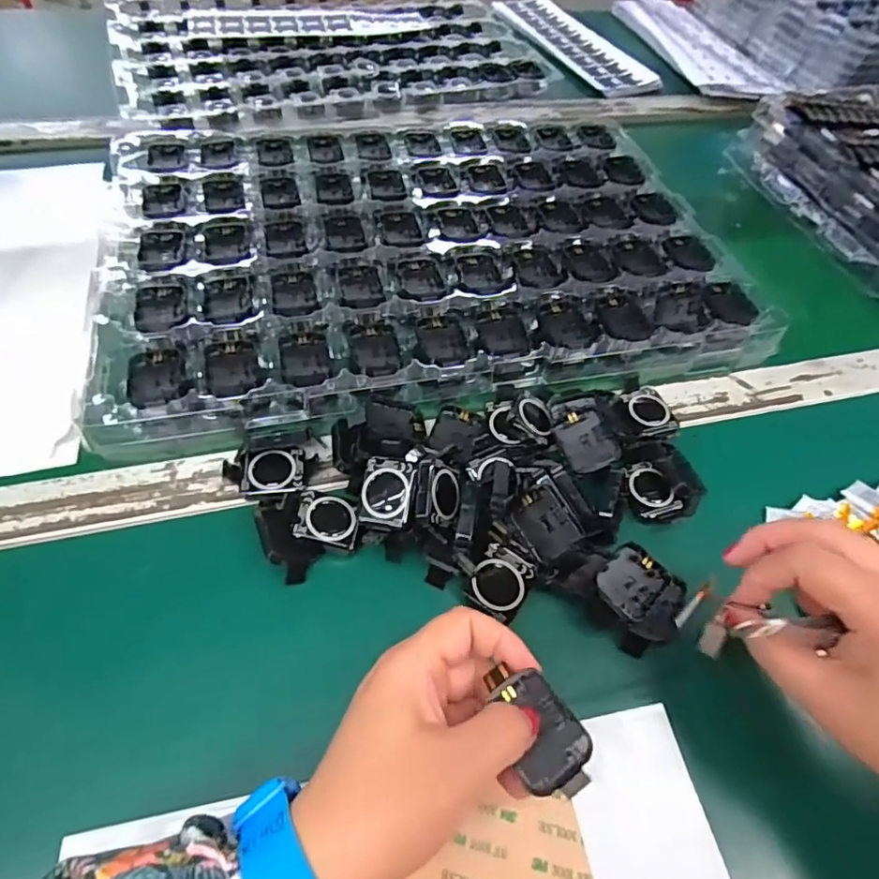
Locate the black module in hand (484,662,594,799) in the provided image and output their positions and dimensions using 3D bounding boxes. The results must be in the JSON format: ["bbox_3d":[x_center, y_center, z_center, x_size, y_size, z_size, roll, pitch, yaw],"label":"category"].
[{"bbox_3d":[0.041,0.119,0.227,0.030,0.013,0.050,-26,59,-19],"label":"black module in hand"}]

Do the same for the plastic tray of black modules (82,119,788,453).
[{"bbox_3d":[-0.013,-0.173,0.465,0.491,0.035,0.358,-7,56,-11],"label":"plastic tray of black modules"}]

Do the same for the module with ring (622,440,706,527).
[{"bbox_3d":[0.145,0.028,0.359,0.052,0.019,0.050,-13,57,-15],"label":"module with ring"}]

